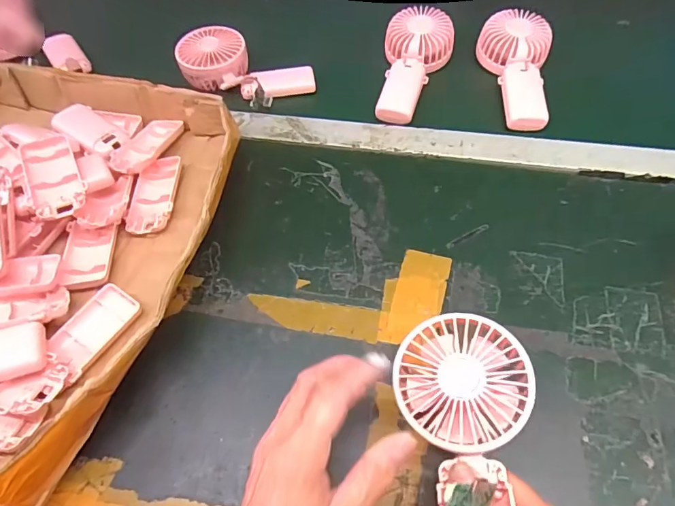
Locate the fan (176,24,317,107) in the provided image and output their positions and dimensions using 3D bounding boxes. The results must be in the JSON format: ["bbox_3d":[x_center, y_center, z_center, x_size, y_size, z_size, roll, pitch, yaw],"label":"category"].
[{"bbox_3d":[-0.115,-0.228,0.565,0.168,0.038,0.086,18,61,-4],"label":"fan"}]

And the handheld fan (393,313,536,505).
[{"bbox_3d":[0.078,0.127,0.267,0.080,0.038,0.182,1,70,4],"label":"handheld fan"}]

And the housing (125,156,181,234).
[{"bbox_3d":[-0.190,-0.064,0.467,0.044,0.011,0.100,-3,58,1],"label":"housing"}]

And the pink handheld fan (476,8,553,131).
[{"bbox_3d":[0.212,-0.221,0.533,0.082,0.044,0.162,7,59,8],"label":"pink handheld fan"}]

